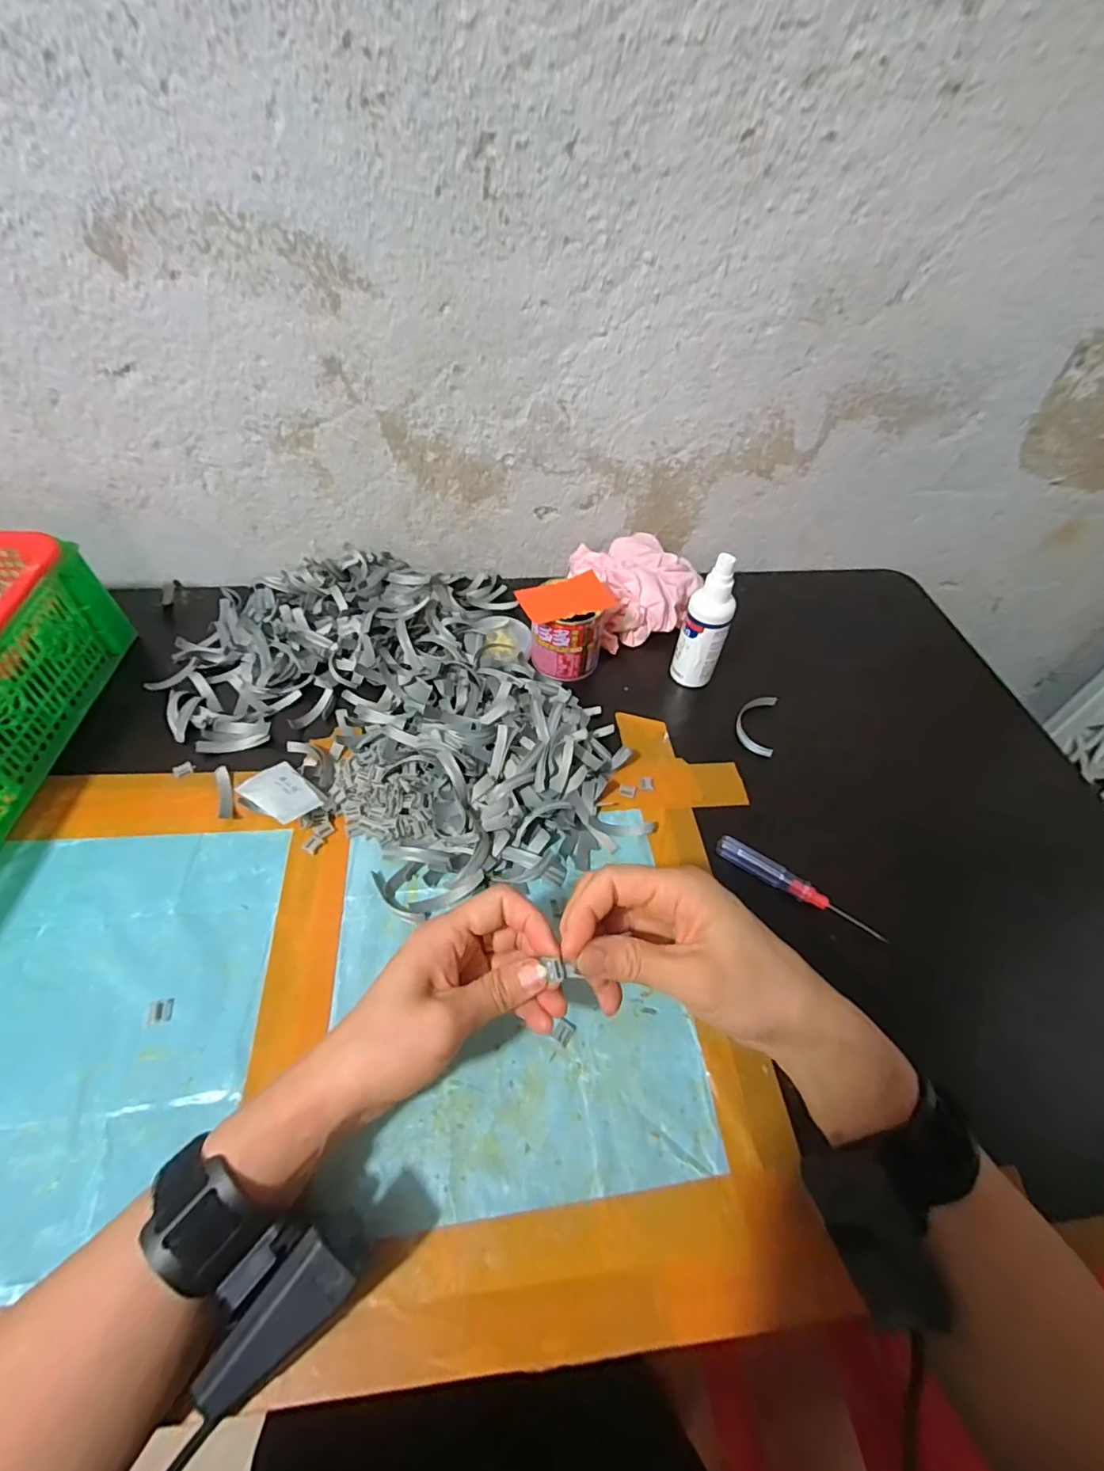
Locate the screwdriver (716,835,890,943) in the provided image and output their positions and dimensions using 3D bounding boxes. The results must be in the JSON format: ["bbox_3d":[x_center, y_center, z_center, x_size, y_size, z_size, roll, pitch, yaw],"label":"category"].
[{"bbox_3d":[0.173,0.110,0.403,0.118,0.015,0.015,33,56,22],"label":"screwdriver"}]

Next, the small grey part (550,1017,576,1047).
[{"bbox_3d":[0.007,0.179,0.339,0.012,0.004,0.013,26,54,18],"label":"small grey part"}]

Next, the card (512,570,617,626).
[{"bbox_3d":[0.013,-0.122,0.501,0.080,0.004,0.049,-19,56,-18],"label":"card"}]

